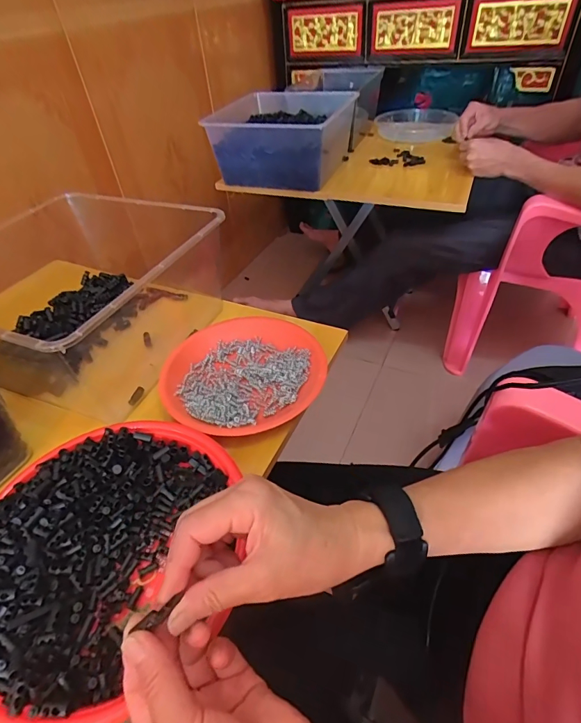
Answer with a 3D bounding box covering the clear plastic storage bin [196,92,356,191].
[{"bbox_3d":[-0.013,-0.555,0.998,0.297,0.143,0.345,12,46,17],"label":"clear plastic storage bin"}]

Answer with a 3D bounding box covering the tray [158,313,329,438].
[{"bbox_3d":[-0.059,0.011,0.489,0.190,0.025,0.177,-29,49,-23],"label":"tray"}]

